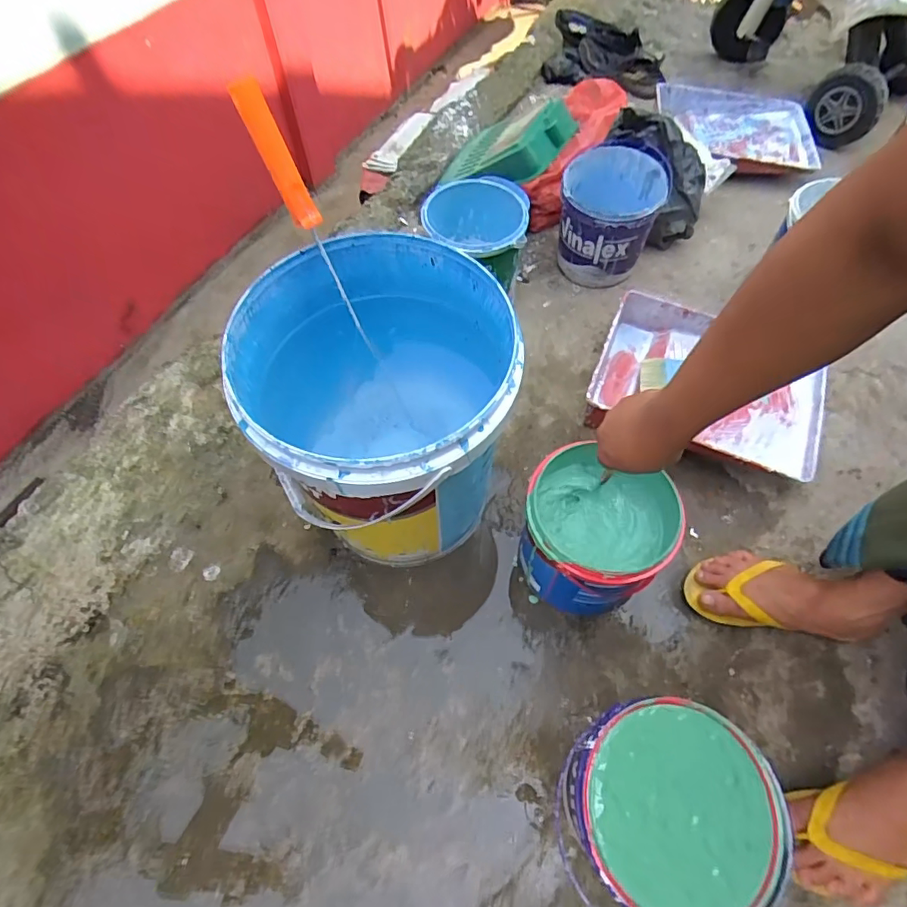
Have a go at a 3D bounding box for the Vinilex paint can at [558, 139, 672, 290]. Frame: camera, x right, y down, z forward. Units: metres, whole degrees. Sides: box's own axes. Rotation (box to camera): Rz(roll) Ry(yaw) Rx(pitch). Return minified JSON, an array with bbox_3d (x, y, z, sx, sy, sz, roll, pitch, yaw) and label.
[{"bbox_3d":[0.299,-0.457,1.039,0.185,0.192,0.205,16,61,9],"label":"Vinilex paint can"}]

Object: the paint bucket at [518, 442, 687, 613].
[{"bbox_3d":[0.184,0.113,0.718,0.177,0.186,0.181,0,60,0],"label":"paint bucket"}]

